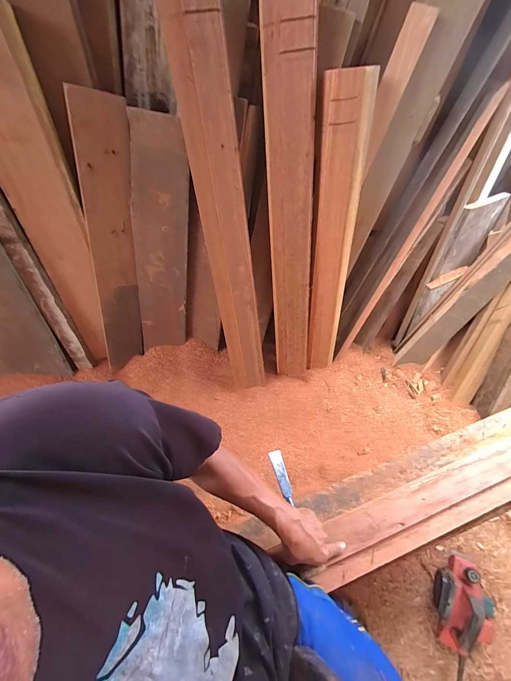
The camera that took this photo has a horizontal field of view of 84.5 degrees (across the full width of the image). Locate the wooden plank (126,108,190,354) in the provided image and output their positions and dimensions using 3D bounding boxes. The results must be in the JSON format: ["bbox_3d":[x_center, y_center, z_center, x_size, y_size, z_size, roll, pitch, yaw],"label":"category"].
[{"bbox_3d":[-0.252,-0.223,0.754,0.138,0.604,0.017,3,38,-11],"label":"wooden plank"}]

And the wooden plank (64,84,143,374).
[{"bbox_3d":[-0.374,-0.198,0.746,0.100,0.702,0.022,-3,39,-21],"label":"wooden plank"}]

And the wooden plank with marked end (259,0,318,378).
[{"bbox_3d":[0.091,-0.241,0.746,0.111,0.893,0.057,-4,35,2],"label":"wooden plank with marked end"}]

